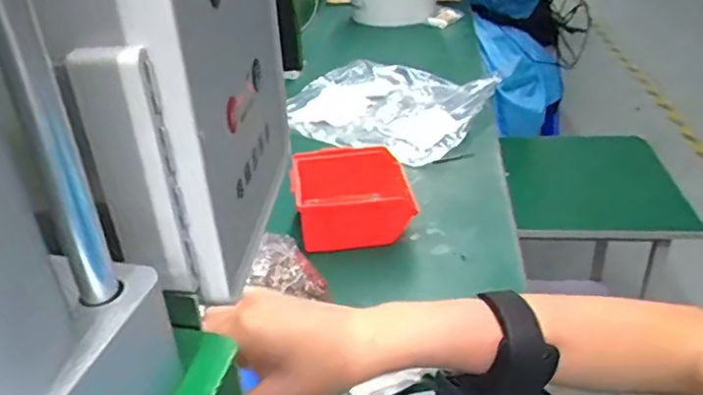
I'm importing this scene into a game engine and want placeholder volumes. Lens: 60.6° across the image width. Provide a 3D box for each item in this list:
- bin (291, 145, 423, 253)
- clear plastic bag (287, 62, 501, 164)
[{"bbox_3d":[0.002,-0.004,0.699,0.130,0.059,0.123,-5,31,-1],"label":"bin"},{"bbox_3d":[0.053,-0.149,0.983,0.317,0.037,0.295,14,36,27],"label":"clear plastic bag"}]

